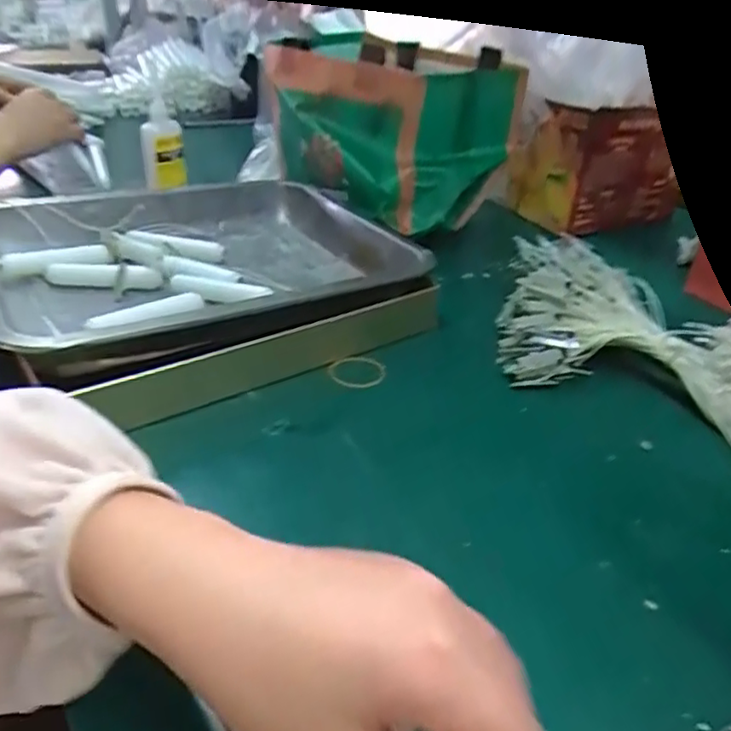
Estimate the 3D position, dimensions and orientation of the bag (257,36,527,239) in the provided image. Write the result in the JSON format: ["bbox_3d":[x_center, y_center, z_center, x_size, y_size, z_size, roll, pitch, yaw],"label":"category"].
[{"bbox_3d":[0.023,-0.272,0.737,0.185,0.155,0.234,-27,45,-37],"label":"bag"}]

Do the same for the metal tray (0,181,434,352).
[{"bbox_3d":[-0.138,-0.087,0.570,0.363,0.074,0.269,-19,41,-31],"label":"metal tray"}]

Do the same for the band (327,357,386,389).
[{"bbox_3d":[-0.005,0.006,0.514,0.045,0.005,0.045,-2,34,2],"label":"band"}]

